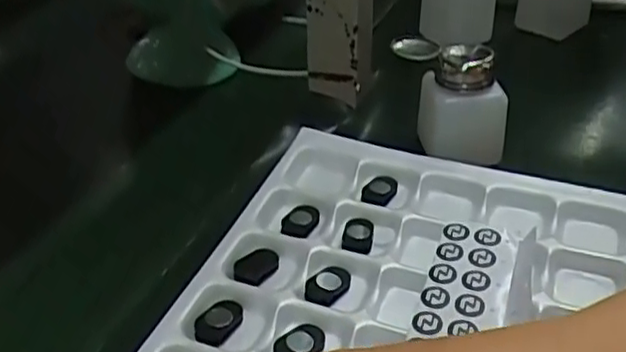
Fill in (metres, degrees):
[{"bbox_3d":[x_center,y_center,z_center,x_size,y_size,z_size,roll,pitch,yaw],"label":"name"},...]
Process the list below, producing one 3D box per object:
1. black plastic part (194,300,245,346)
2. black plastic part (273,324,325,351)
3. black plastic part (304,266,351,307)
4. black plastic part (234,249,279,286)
[{"bbox_3d":[-0.050,0.076,0.345,0.018,0.008,0.029,15,39,21],"label":"black plastic part"},{"bbox_3d":[-0.008,0.084,0.330,0.018,0.004,0.031,28,45,34],"label":"black plastic part"},{"bbox_3d":[0.008,0.060,0.366,0.019,0.008,0.028,21,41,28],"label":"black plastic part"},{"bbox_3d":[-0.033,0.052,0.377,0.020,0.011,0.031,16,39,22],"label":"black plastic part"}]

